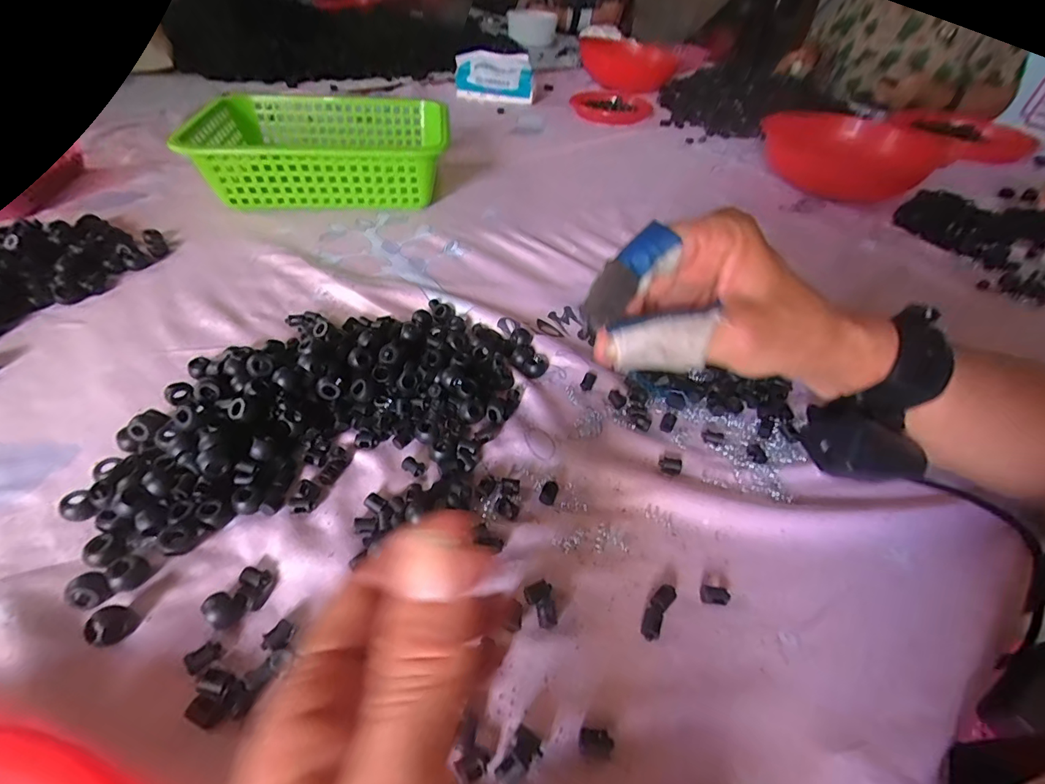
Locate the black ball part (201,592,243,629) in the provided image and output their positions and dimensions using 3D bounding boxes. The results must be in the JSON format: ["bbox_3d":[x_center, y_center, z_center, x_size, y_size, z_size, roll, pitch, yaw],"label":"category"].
[{"bbox_3d":[-0.152,0.110,0.236,0.016,0.010,0.014,30,50,22],"label":"black ball part"}]

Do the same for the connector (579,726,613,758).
[{"bbox_3d":[0.033,0.157,0.208,0.015,0.007,0.010,5,45,0],"label":"connector"}]

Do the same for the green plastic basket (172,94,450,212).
[{"bbox_3d":[-0.246,-0.314,0.609,0.279,0.078,0.198,-4,46,-10],"label":"green plastic basket"}]

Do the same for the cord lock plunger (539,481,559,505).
[{"bbox_3d":[0.017,0.064,0.300,0.010,0.005,0.015,17,46,11],"label":"cord lock plunger"}]

